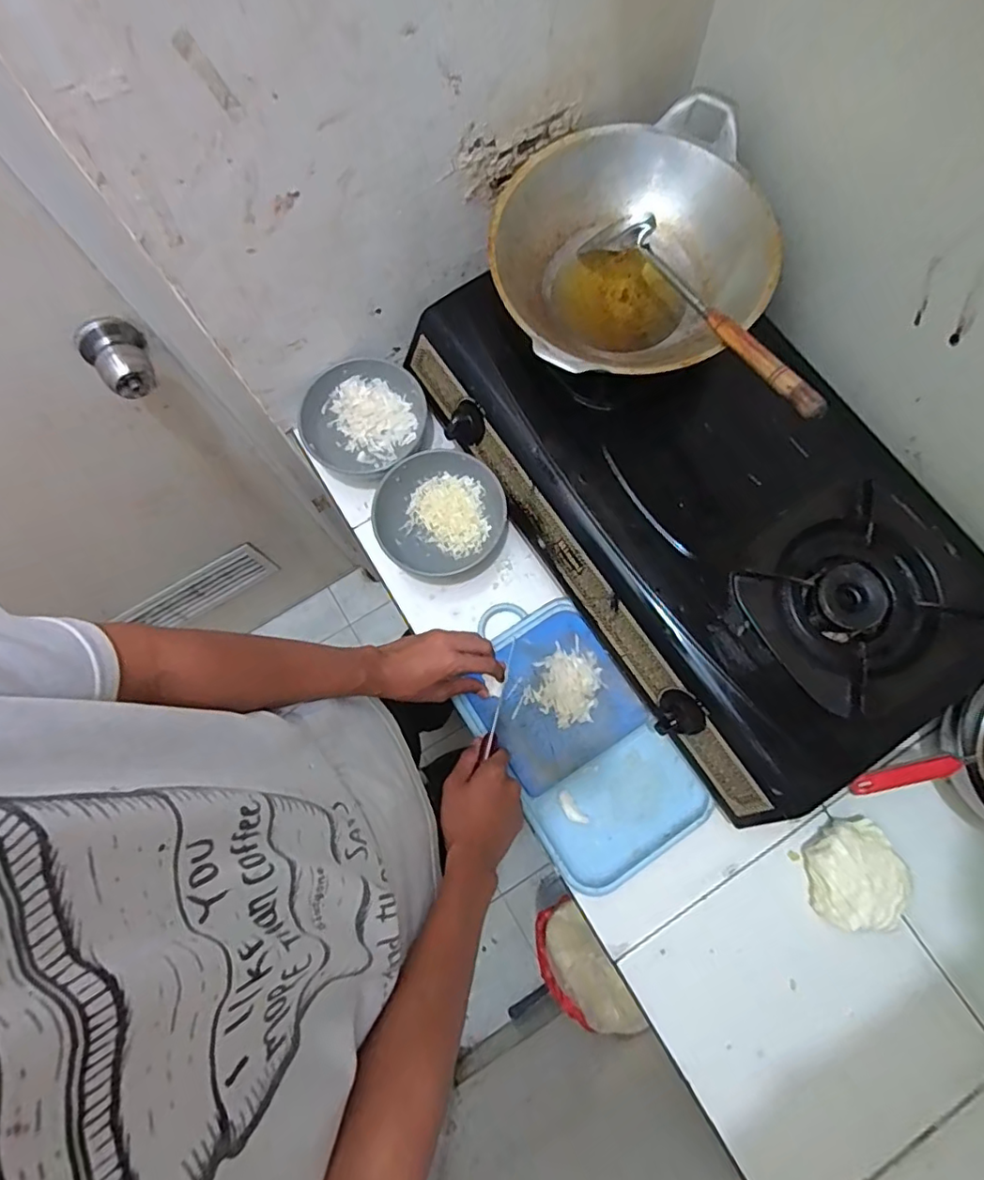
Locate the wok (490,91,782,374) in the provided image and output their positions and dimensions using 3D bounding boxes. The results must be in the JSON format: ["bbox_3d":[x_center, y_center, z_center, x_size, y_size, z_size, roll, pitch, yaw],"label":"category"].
[{"bbox_3d":[0.148,-0.353,0.626,0.293,0.105,0.282,0,76,2],"label":"wok"}]

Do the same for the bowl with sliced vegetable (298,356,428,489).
[{"bbox_3d":[-0.172,-0.227,0.760,0.142,0.063,0.160,41,81,10],"label":"bowl with sliced vegetable"}]

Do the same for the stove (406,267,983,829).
[{"bbox_3d":[0.220,-0.117,0.671,0.356,0.106,0.690,-37,78,-7],"label":"stove"}]

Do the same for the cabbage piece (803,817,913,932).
[{"bbox_3d":[0.404,0.318,0.634,0.100,0.044,0.106,-13,76,-1],"label":"cabbage piece"}]

